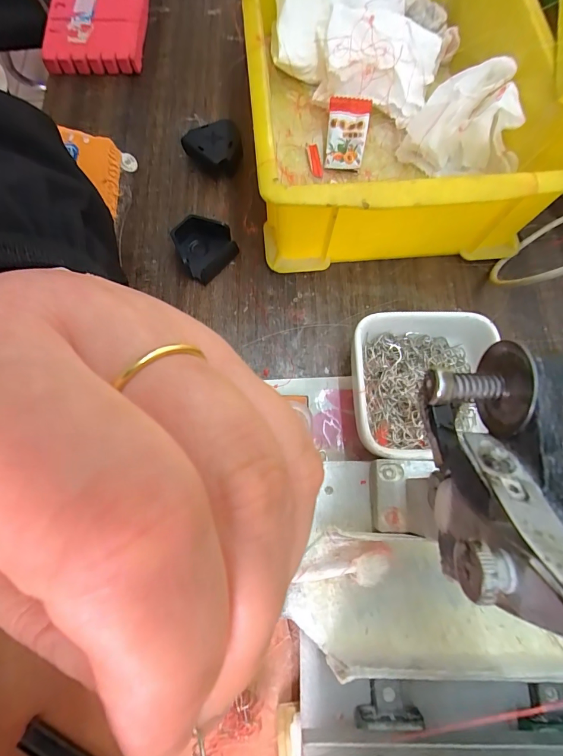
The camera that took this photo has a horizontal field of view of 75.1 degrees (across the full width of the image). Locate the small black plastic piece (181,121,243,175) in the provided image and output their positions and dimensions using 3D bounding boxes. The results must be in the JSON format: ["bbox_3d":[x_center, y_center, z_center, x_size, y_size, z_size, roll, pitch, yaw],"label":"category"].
[{"bbox_3d":[-0.047,-0.167,0.266,0.035,0.021,0.033,0,74,0],"label":"small black plastic piece"}]

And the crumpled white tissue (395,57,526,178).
[{"bbox_3d":[0.119,-0.172,0.243,0.063,0.048,0.053,16,75,4],"label":"crumpled white tissue"}]

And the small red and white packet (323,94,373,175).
[{"bbox_3d":[0.047,-0.175,0.265,0.028,0.005,0.048,9,100,5],"label":"small red and white packet"}]

